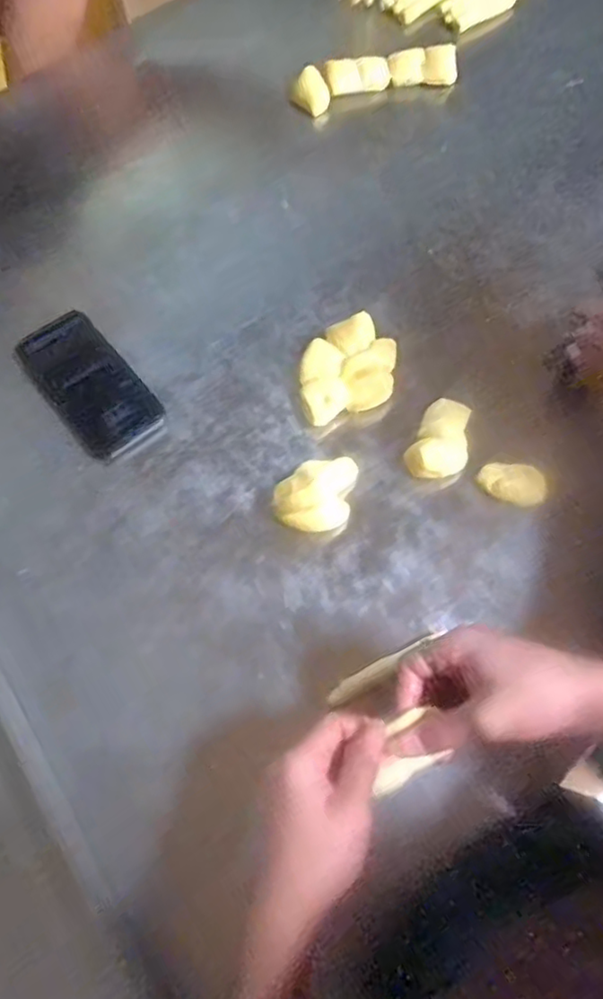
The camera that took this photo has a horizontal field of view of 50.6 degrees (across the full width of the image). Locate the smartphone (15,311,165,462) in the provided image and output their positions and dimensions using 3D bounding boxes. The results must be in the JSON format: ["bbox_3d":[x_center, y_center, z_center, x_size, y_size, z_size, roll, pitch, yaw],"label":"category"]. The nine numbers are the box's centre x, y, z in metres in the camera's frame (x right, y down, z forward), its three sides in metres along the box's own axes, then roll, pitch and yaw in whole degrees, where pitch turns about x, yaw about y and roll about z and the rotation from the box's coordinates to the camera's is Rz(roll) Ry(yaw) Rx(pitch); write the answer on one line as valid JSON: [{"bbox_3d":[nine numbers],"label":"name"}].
[{"bbox_3d":[-0.205,-0.112,0.625,0.081,0.010,0.150,-37,84,-12],"label":"smartphone"}]

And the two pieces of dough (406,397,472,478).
[{"bbox_3d":[0.133,-0.054,0.600,0.050,0.034,0.075,25,69,10],"label":"two pieces of dough"}]

